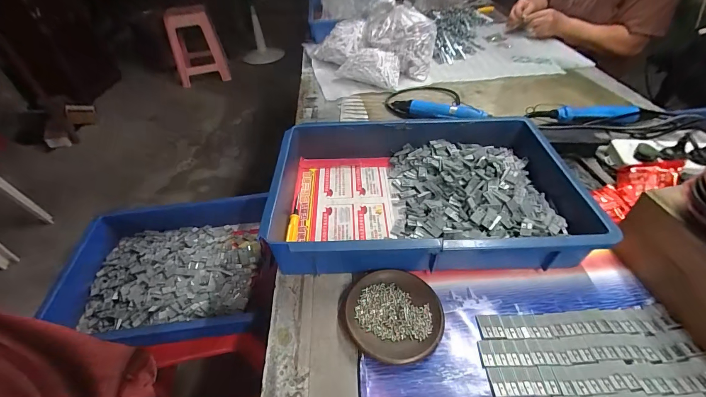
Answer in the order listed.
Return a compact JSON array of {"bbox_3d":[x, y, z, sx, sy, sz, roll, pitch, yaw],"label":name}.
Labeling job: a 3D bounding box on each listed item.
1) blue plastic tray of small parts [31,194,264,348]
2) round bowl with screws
[{"bbox_3d":[-0.350,0.130,0.610,0.339,0.069,0.282,-5,43,-4],"label":"blue plastic tray of small parts"},{"bbox_3d":[0.045,0.137,0.387,0.116,0.018,0.109,-1,43,1],"label":"round bowl with screws"}]

